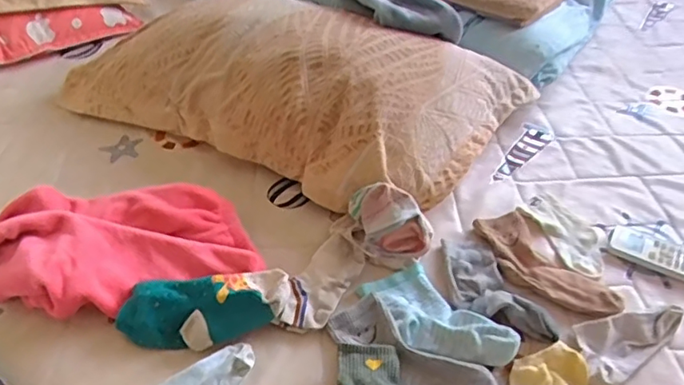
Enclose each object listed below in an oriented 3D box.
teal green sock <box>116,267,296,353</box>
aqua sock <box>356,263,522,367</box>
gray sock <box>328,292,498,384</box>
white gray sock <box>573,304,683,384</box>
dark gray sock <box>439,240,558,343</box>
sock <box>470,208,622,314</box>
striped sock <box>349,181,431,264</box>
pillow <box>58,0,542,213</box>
[{"bbox_3d":[-0.164,0.143,0.666,0.203,0.057,0.081,-6,45,-8],"label":"teal green sock"},{"bbox_3d":[0.113,0.150,0.665,0.091,0.035,0.182,-29,52,-28],"label":"aqua sock"},{"bbox_3d":[0.081,0.189,0.628,0.209,0.020,0.072,33,52,27],"label":"gray sock"},{"bbox_3d":[0.347,0.172,0.670,0.163,0.019,0.074,-22,49,-23],"label":"white gray sock"},{"bbox_3d":[0.190,0.121,0.708,0.078,0.026,0.176,-18,48,-19],"label":"dark gray sock"},{"bbox_3d":[0.272,0.093,0.740,0.097,0.021,0.201,-23,50,-24],"label":"sock"},{"bbox_3d":[0.061,0.041,0.739,0.115,0.082,0.065,17,46,15],"label":"striped sock"},{"bbox_3d":[-0.099,-0.178,0.907,0.771,0.149,0.360,13,45,11],"label":"pillow"}]

